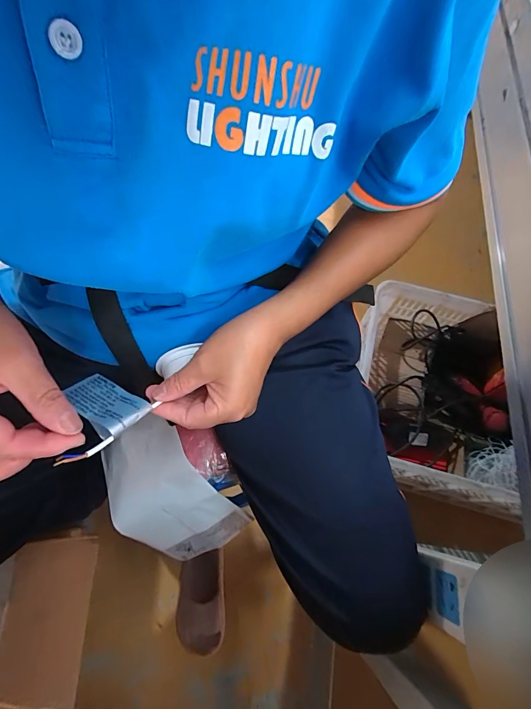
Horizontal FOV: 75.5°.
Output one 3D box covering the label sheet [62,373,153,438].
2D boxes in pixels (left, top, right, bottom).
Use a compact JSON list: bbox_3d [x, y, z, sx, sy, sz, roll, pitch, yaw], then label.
[{"bbox_3d":[-0.121,0.037,0.259,0.055,0.007,0.039,28,35,13],"label":"label sheet"}]

